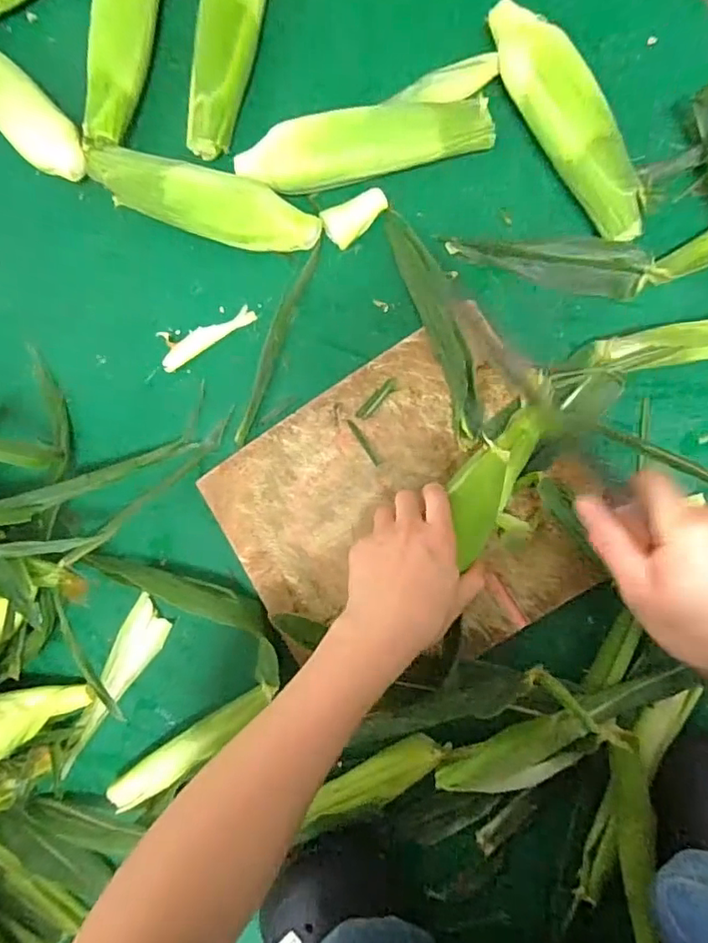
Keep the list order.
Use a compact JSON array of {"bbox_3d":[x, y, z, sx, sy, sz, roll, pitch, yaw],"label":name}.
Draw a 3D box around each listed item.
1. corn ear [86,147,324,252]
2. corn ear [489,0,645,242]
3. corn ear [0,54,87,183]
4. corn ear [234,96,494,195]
[{"bbox_3d":[-0.152,-0.253,0.528,0.243,0.050,0.057,25,90,10],"label":"corn ear"},{"bbox_3d":[0.177,-0.301,0.486,0.047,0.055,0.234,-27,82,6],"label":"corn ear"},{"bbox_3d":[-0.348,-0.377,0.576,0.060,0.042,0.227,-44,81,3],"label":"corn ear"},{"bbox_3d":[0.008,-0.292,0.514,0.230,0.047,0.048,-8,84,8],"label":"corn ear"}]

